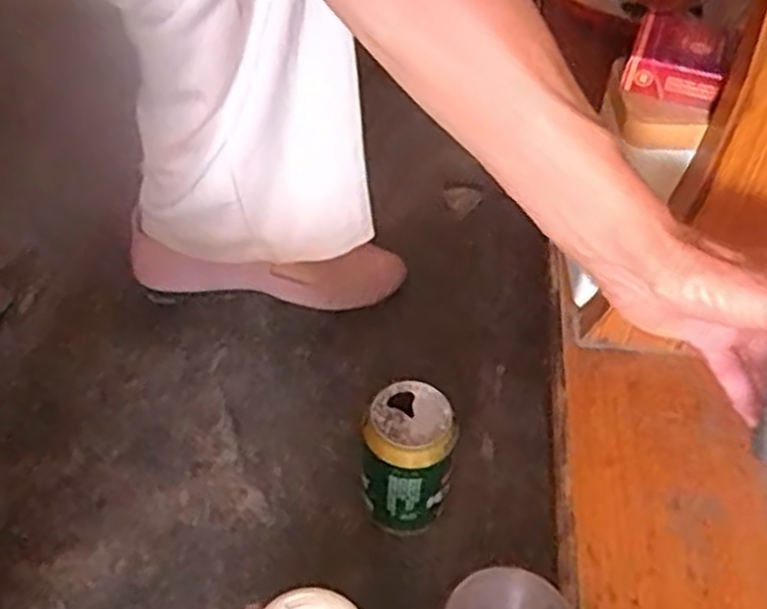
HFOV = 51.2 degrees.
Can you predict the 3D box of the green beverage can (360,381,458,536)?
[{"bbox_3d":[0.017,0.116,0.569,0.060,0.112,0.063,0,48,0],"label":"green beverage can"}]

